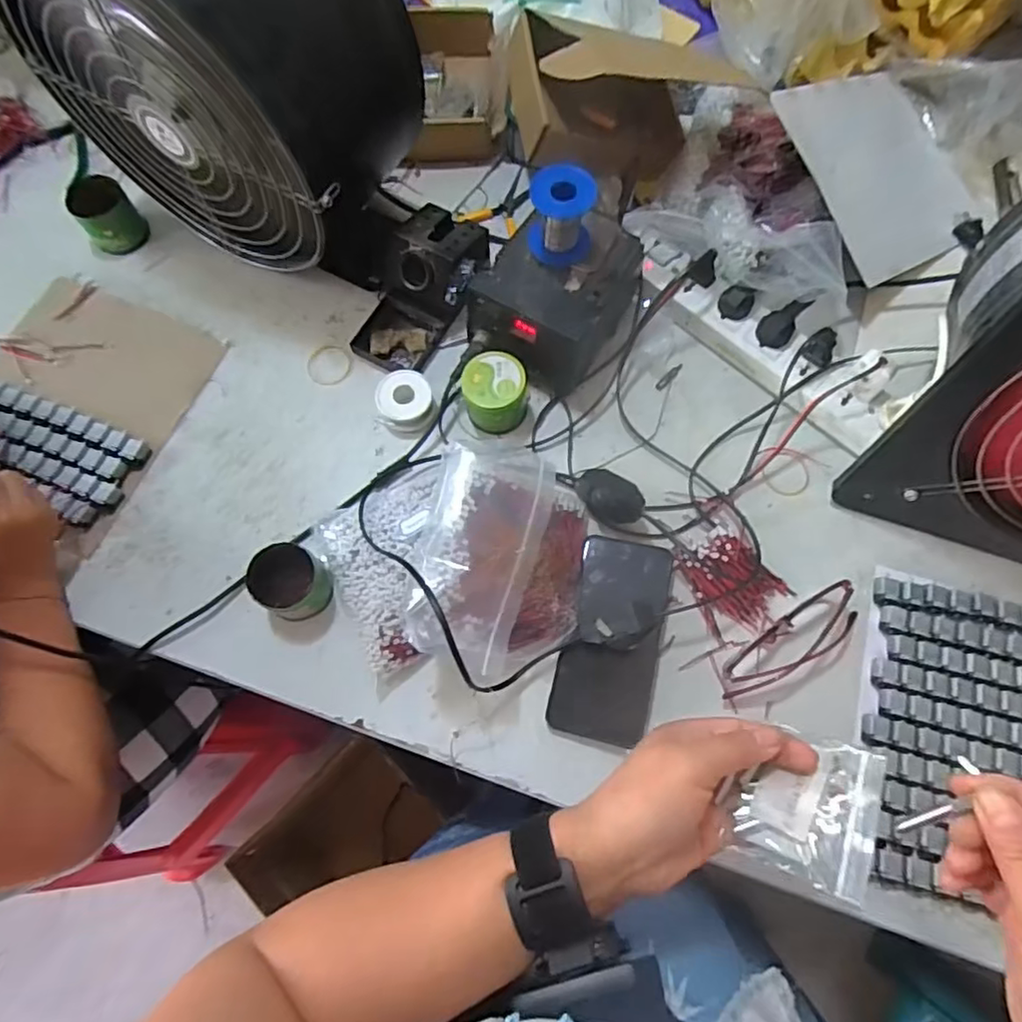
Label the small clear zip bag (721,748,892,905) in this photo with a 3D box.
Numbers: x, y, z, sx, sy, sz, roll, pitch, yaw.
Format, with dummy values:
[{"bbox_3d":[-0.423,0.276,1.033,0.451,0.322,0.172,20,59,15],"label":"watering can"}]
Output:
[{"bbox_3d":[0.158,0.157,0.332,0.063,0.014,0.072,12,58,24],"label":"small clear zip bag"}]

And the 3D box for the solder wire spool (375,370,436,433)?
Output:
[{"bbox_3d":[-0.100,-0.106,0.600,0.052,0.026,0.057,-2,71,0],"label":"solder wire spool"}]

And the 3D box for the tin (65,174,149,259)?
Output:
[{"bbox_3d":[-0.421,-0.310,0.652,0.054,0.054,0.050,0,71,1],"label":"tin"}]

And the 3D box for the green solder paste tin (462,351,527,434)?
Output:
[{"bbox_3d":[-0.014,-0.112,0.585,0.057,0.053,0.057,1,71,1],"label":"green solder paste tin"}]

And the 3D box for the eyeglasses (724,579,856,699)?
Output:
[{"bbox_3d":[0.234,0.110,0.519,0.136,0.030,0.043,-31,73,-10],"label":"eyeglasses"}]

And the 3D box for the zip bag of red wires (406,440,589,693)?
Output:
[{"bbox_3d":[-0.004,0.046,0.507,0.125,0.098,0.171,8,71,3],"label":"zip bag of red wires"}]

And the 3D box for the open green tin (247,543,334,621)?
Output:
[{"bbox_3d":[-0.183,0.061,0.523,0.056,0.052,0.053,0,71,1],"label":"open green tin"}]

